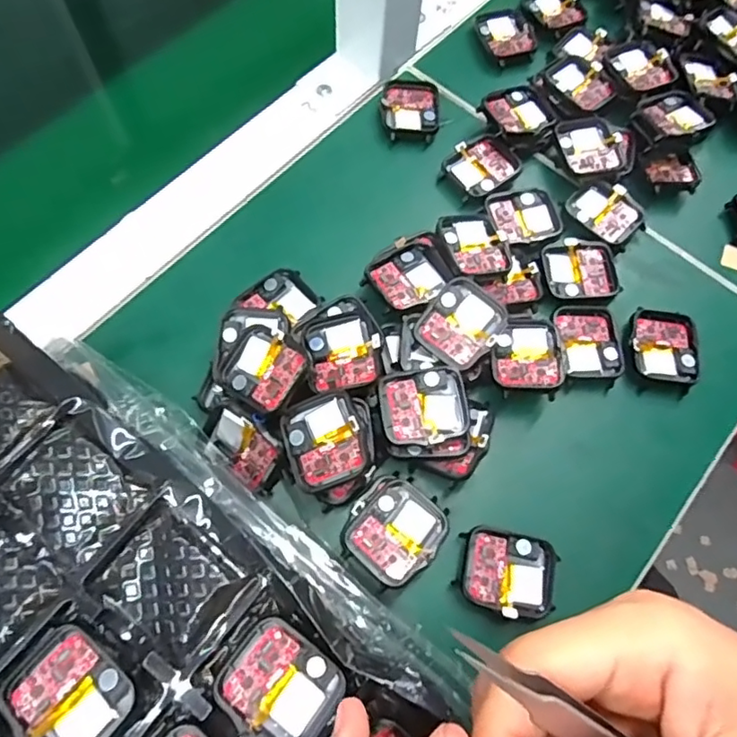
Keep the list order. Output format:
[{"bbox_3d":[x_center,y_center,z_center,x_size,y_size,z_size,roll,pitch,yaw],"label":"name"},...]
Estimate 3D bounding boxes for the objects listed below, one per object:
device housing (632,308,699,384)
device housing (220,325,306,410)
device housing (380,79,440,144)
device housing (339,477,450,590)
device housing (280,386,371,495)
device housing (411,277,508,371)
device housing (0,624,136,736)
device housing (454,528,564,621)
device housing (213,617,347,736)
[{"bbox_3d":[0.164,-0.013,0.319,0.036,0.008,0.041,8,68,1],"label":"device housing"},{"bbox_3d":[-0.052,-0.001,0.282,0.042,0.006,0.037,36,87,25],"label":"device housing"},{"bbox_3d":[0.027,-0.169,0.374,0.038,0.008,0.045,4,68,-1],"label":"device housing"},{"bbox_3d":[0.012,0.076,0.273,0.042,0.013,0.044,40,72,12],"label":"device housing"},{"bbox_3d":[-0.020,0.033,0.268,0.037,0.008,0.042,-23,71,13],"label":"device housing"},{"bbox_3d":[0.048,-0.023,0.296,0.037,0.008,0.041,41,87,9],"label":"device housing"},{"bbox_3d":[-0.109,0.119,0.209,0.043,0.005,0.036,35,71,11],"label":"device housing"},{"bbox_3d":[0.067,0.097,0.273,0.046,0.007,0.038,9,68,1],"label":"device housing"},{"bbox_3d":[-0.033,0.120,0.217,0.043,0.010,0.036,37,71,11],"label":"device housing"}]

